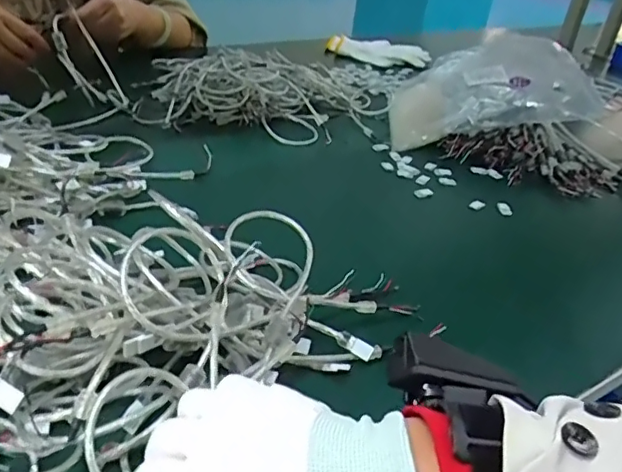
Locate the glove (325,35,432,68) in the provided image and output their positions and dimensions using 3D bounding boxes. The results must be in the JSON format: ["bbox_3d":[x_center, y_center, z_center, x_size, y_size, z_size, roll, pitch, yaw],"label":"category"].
[{"bbox_3d":[0.136,-0.409,1.222,0.236,0.028,0.108,19,35,18],"label":"glove"}]

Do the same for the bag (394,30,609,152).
[{"bbox_3d":[0.278,-0.230,0.859,0.298,0.124,0.212,4,33,-5],"label":"bag"}]

